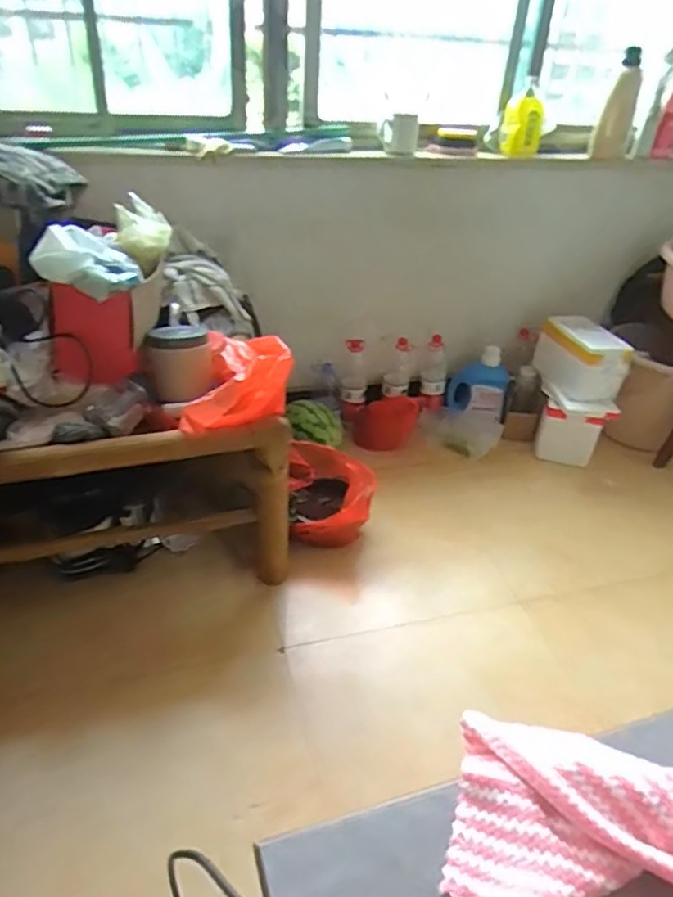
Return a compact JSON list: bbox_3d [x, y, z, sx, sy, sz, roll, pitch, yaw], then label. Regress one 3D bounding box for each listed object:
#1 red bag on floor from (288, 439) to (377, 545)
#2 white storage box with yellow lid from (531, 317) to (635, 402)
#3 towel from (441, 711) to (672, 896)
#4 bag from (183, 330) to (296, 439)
[{"bbox_3d":[-0.036,0.120,1.575,0.192,0.239,0.204,-9,37,-17],"label":"red bag on floor"},{"bbox_3d":[0.709,-0.274,1.823,0.144,0.174,0.264,-8,37,-16],"label":"white storage box with yellow lid"},{"bbox_3d":[0.220,0.294,0.493,0.238,0.059,0.153,12,36,11],"label":"towel"},{"bbox_3d":[-0.192,-0.144,1.279,0.189,0.124,0.250,7,36,4],"label":"bag"}]

